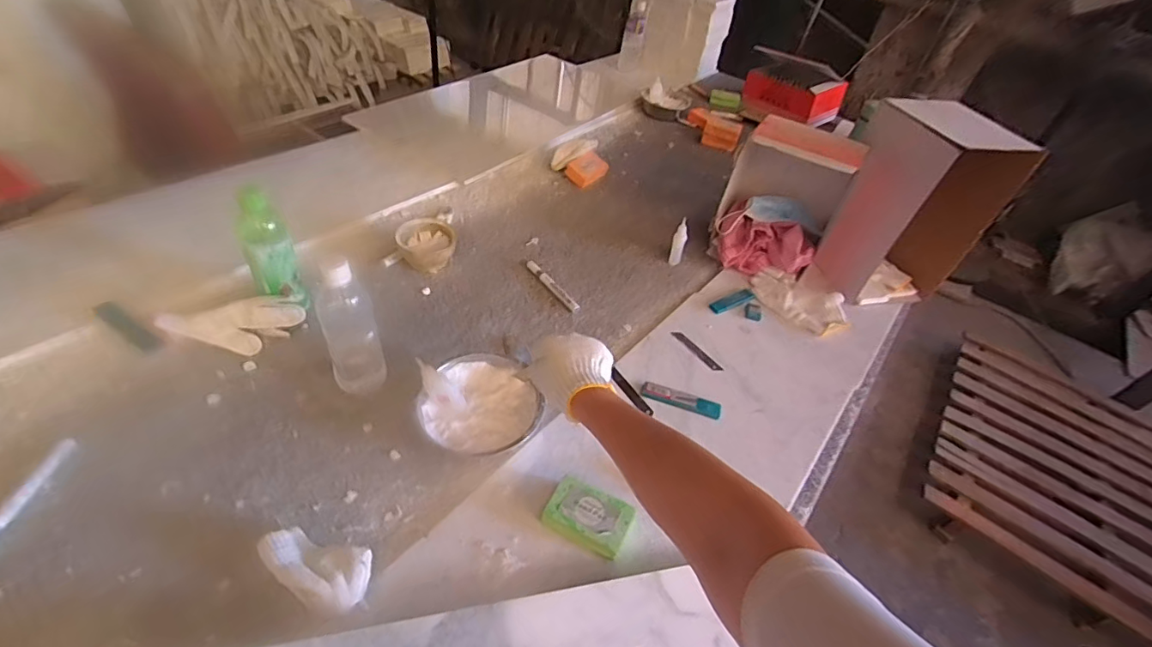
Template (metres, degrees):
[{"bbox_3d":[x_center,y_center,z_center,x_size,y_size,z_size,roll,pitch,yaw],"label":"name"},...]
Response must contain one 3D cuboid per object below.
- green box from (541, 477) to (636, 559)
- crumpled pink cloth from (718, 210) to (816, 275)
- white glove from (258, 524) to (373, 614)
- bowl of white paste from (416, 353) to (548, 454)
[{"bbox_3d":[0.014,0.221,0.585,0.093,0.025,0.061,27,48,15],"label":"green box"},{"bbox_3d":[0.361,-0.151,0.988,0.178,0.077,0.085,19,46,8],"label":"crumpled pink cloth"},{"bbox_3d":[-0.260,0.249,0.511,0.112,0.045,0.062,16,46,5],"label":"white glove"},{"bbox_3d":[-0.126,0.108,0.662,0.140,0.049,0.152,5,46,-5],"label":"bowl of white paste"}]

